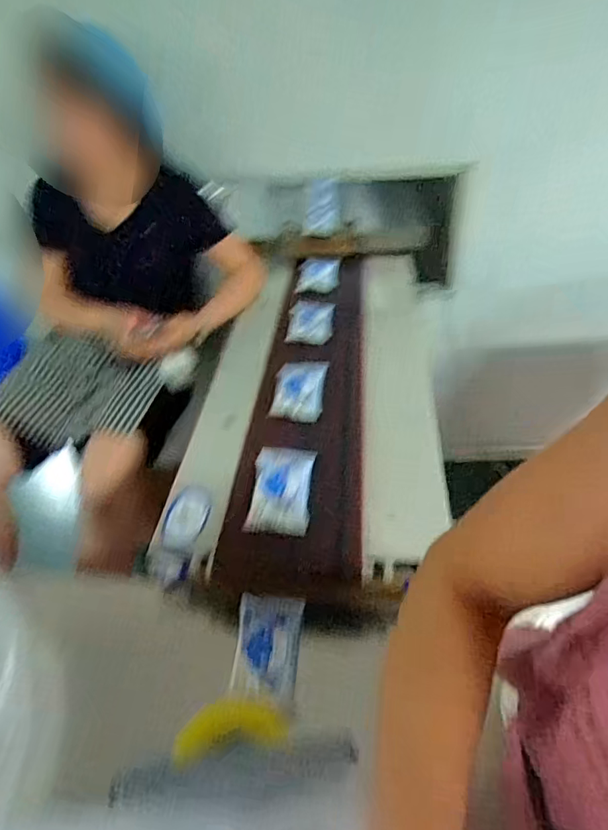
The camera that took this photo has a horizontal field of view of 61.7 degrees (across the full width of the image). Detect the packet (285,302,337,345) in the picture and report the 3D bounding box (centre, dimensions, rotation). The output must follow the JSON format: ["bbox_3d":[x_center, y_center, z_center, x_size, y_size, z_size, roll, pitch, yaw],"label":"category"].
[{"bbox_3d":[0.016,-0.211,1.132,0.098,0.048,0.134,4,43,7],"label":"packet"}]

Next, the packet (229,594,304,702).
[{"bbox_3d":[-0.047,0.292,0.658,0.084,0.007,0.141,17,36,-4],"label":"packet"}]

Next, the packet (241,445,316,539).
[{"bbox_3d":[-0.034,0.107,0.763,0.089,0.028,0.146,3,43,6],"label":"packet"}]

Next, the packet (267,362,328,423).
[{"bbox_3d":[-0.008,-0.051,0.943,0.091,0.024,0.153,3,43,6],"label":"packet"}]

